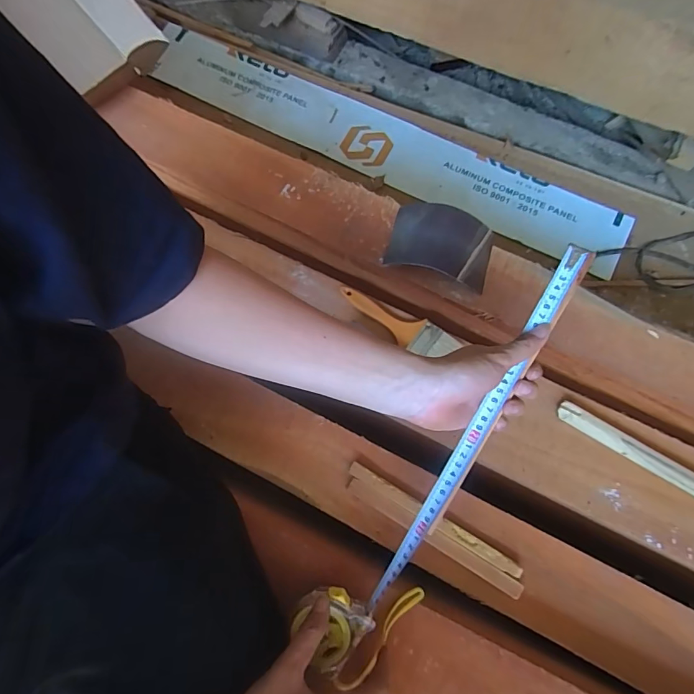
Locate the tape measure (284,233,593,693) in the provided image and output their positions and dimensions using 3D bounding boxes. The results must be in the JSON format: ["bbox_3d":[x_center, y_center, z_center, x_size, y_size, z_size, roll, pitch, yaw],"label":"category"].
[{"bbox_3d":[0.099,0.104,0.414,0.091,0.044,0.457,32,89,9],"label":"tape measure"}]

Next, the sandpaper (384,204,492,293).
[{"bbox_3d":[0.130,-0.140,0.594,0.140,0.039,0.101,18,76,6],"label":"sandpaper"}]

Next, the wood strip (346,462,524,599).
[{"bbox_3d":[0.097,0.209,0.495,0.220,0.013,0.036,30,77,9],"label":"wood strip"}]

